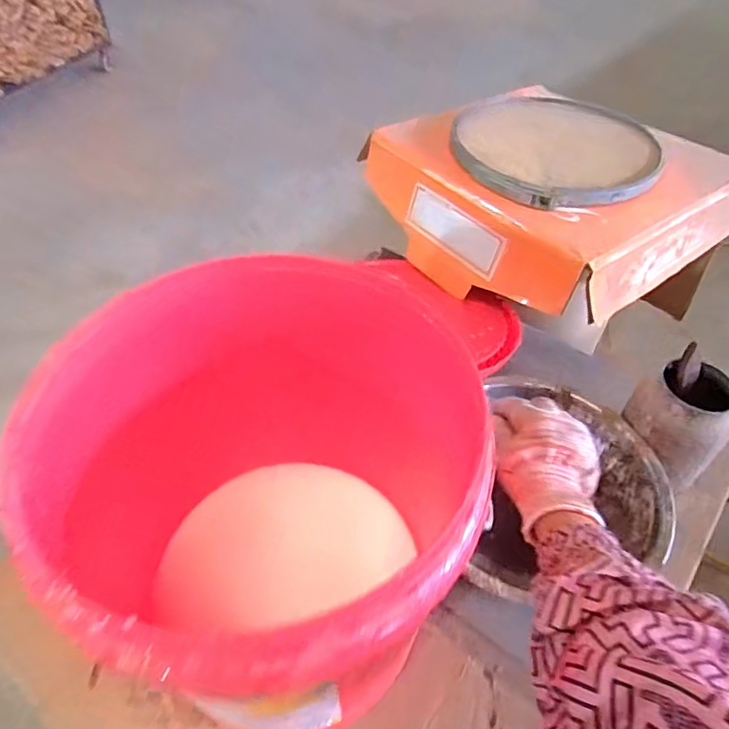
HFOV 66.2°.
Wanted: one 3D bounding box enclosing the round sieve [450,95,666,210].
[{"bbox_3d":[0.293,-0.338,0.848,0.293,0.020,0.351,27,52,20],"label":"round sieve"}]

